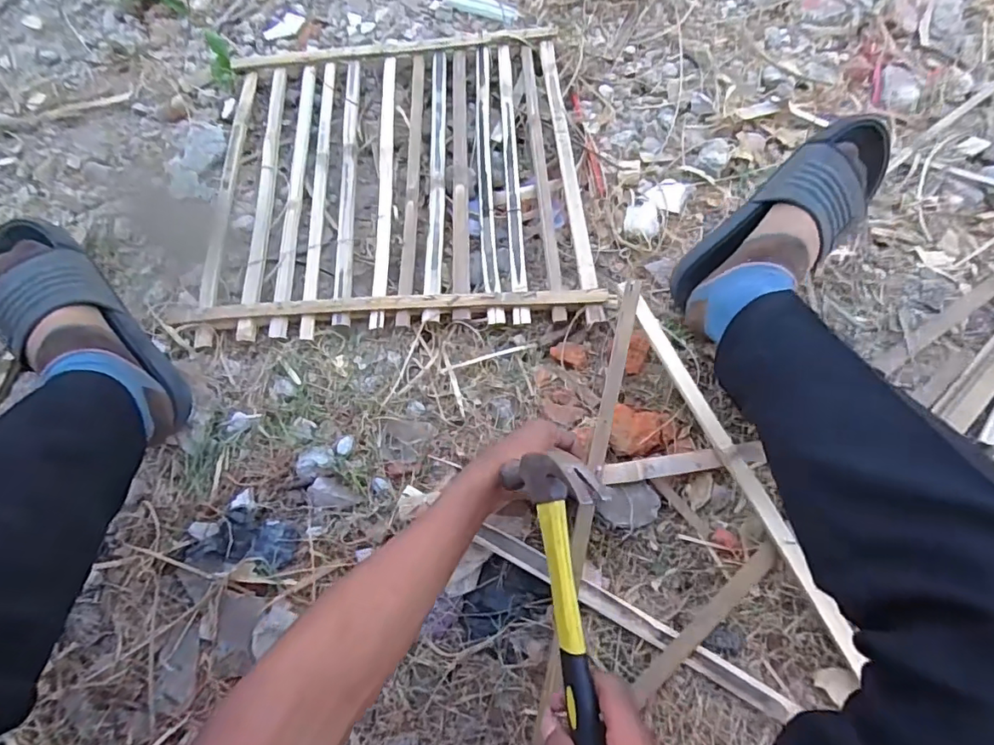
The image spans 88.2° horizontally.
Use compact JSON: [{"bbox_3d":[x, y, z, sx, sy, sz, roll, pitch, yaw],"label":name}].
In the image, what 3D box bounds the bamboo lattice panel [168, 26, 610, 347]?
[{"bbox_3d":[-0.137,-0.278,0.708,0.485,0.024,0.495,-3,66,1],"label":"bamboo lattice panel"}]

